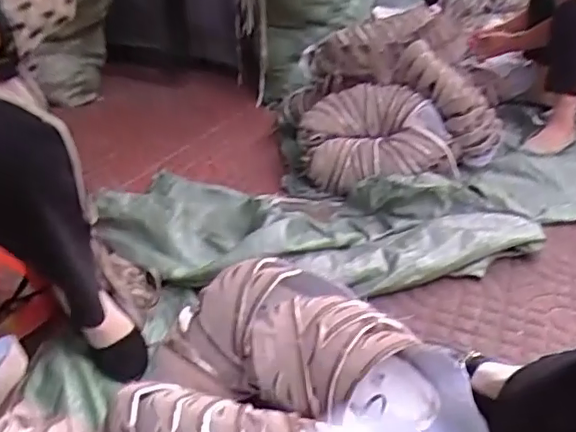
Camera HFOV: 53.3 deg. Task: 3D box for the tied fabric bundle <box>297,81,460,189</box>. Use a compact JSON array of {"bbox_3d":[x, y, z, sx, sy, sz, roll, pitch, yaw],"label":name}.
[{"bbox_3d":[0.257,-0.208,1.506,0.406,0.205,0.176,-8,30,-14],"label":"tied fabric bundle"}]

